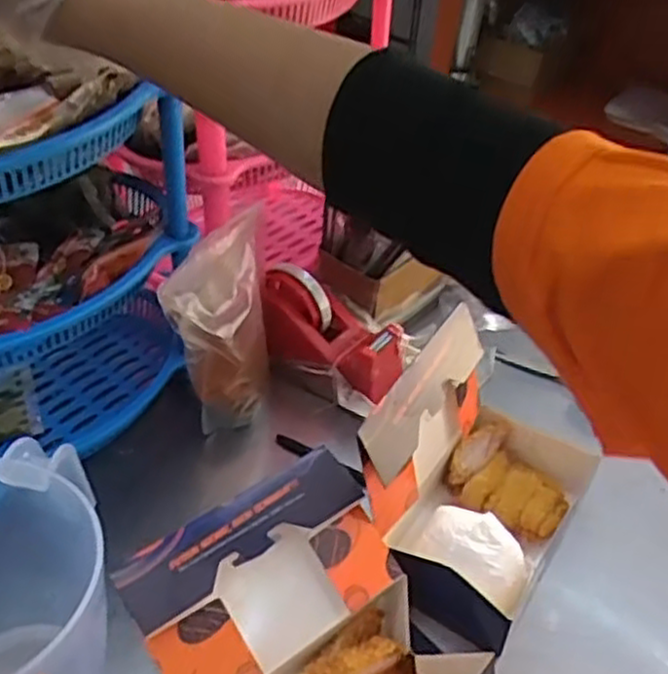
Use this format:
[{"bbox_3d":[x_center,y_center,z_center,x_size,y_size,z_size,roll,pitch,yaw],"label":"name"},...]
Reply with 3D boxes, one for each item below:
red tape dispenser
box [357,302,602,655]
[{"bbox_3d":[-0.001,-0.005,0.715,0.155,0.066,0.078,34,47,9],"label":"red tape dispenser"},{"bbox_3d":[0.113,0.095,0.574,0.135,0.146,0.178,26,46,21],"label":"box"}]

